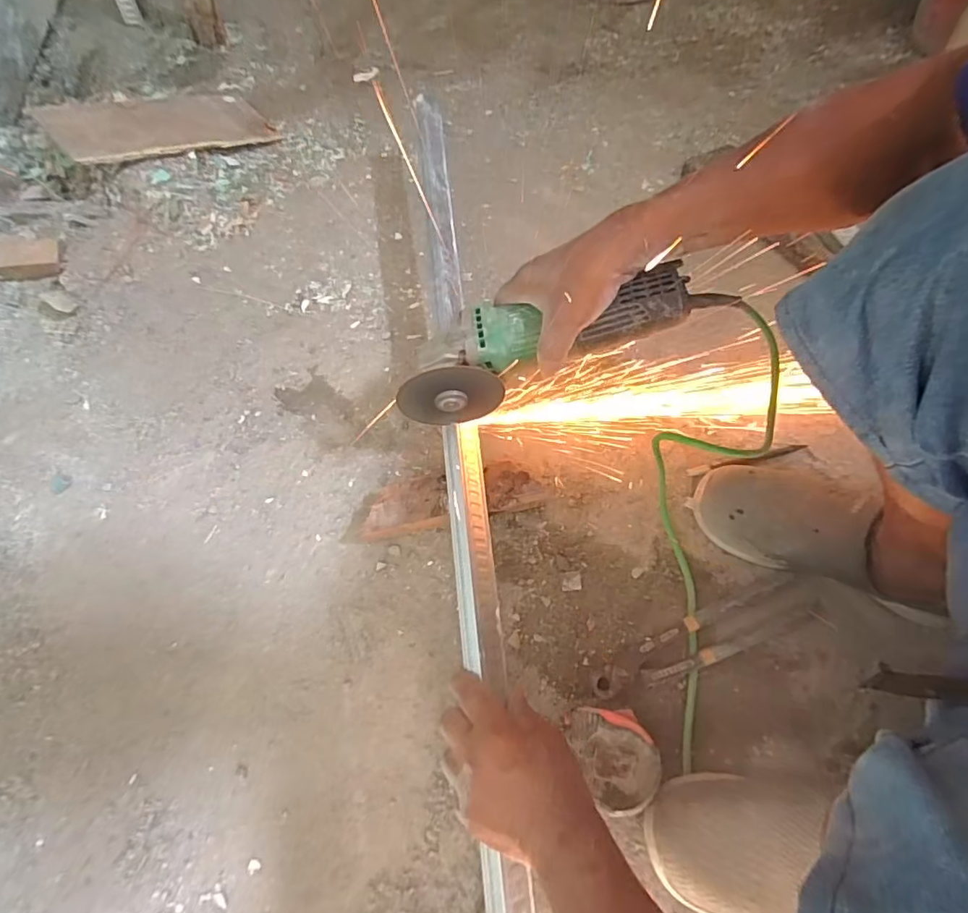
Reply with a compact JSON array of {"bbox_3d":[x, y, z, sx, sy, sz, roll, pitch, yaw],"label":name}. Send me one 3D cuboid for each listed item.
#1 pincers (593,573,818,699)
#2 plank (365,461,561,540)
[{"bbox_3d":[0.207,0.175,0.504,0.220,0.022,0.047,-23,66,-7],"label":"pincers"},{"bbox_3d":[-0.036,0.047,0.566,0.201,0.042,0.057,-13,65,-3],"label":"plank"}]

